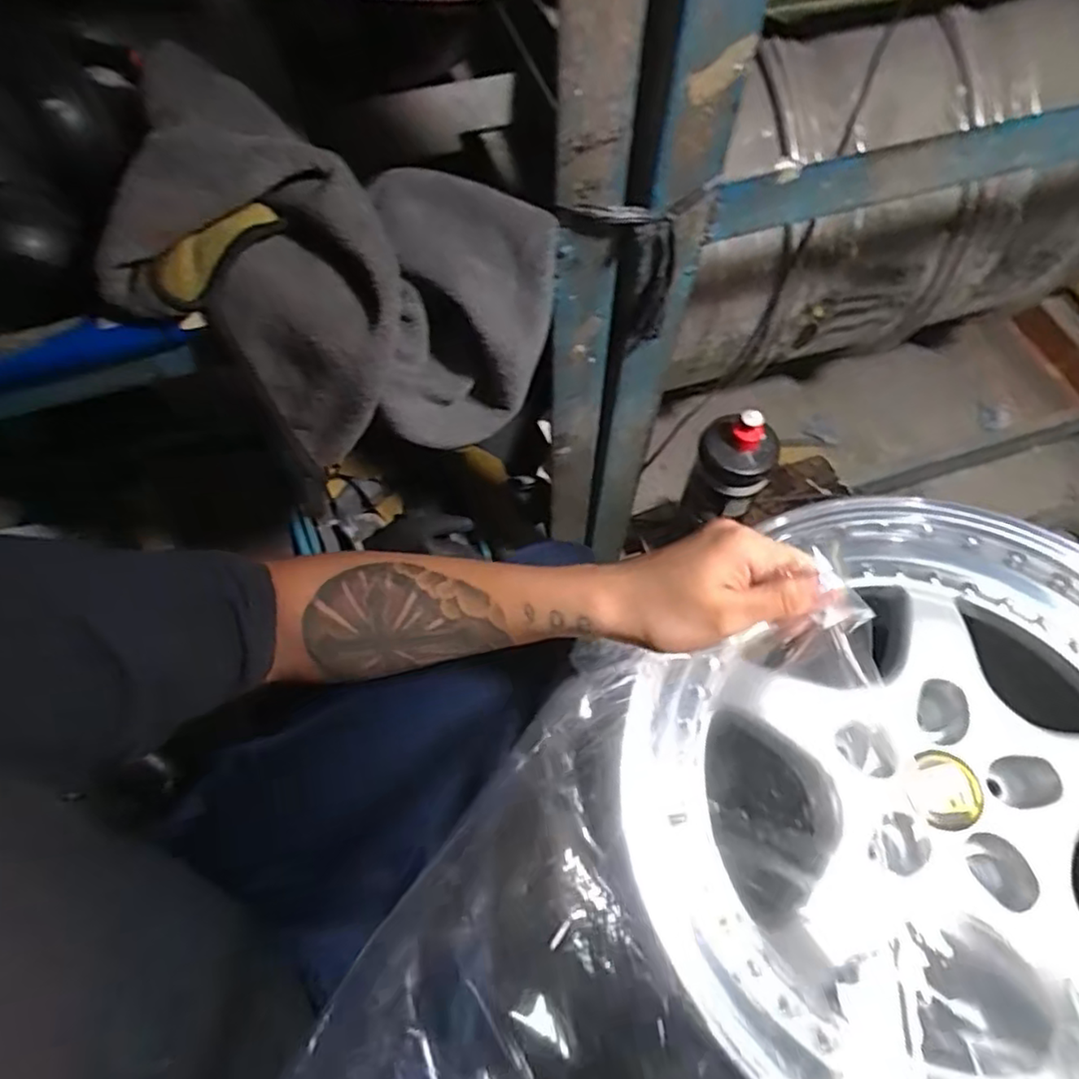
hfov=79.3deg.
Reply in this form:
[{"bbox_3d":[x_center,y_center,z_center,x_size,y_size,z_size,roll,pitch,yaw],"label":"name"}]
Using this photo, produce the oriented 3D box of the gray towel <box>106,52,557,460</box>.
[{"bbox_3d":[-0.104,-0.145,0.390,0.217,0.168,0.135,6,62,4],"label":"gray towel"}]

